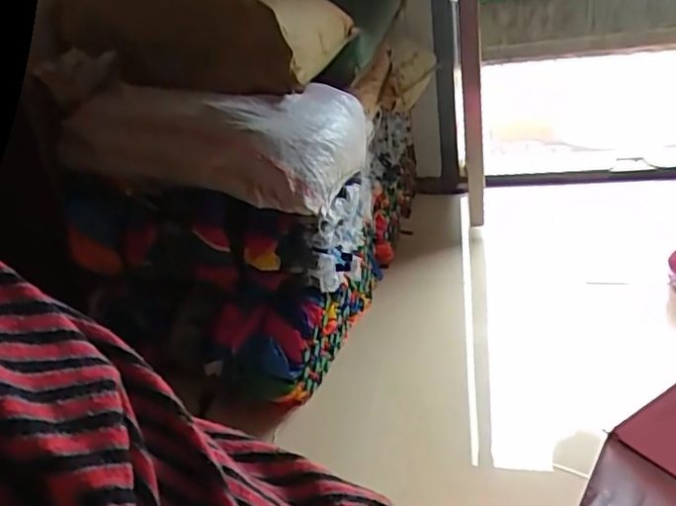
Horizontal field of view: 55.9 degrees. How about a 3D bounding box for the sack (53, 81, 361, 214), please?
[{"bbox_3d":[-0.259,-0.241,1.303,0.566,0.213,0.297,2,26,17],"label":"sack"}]

